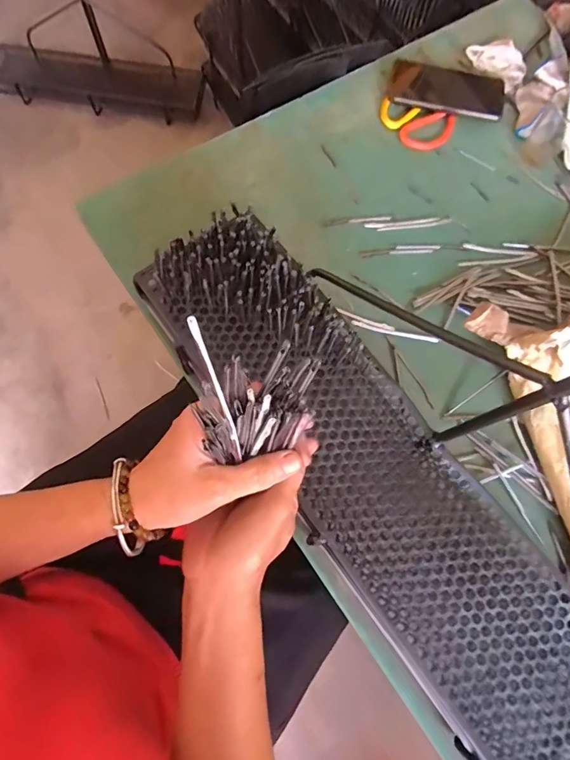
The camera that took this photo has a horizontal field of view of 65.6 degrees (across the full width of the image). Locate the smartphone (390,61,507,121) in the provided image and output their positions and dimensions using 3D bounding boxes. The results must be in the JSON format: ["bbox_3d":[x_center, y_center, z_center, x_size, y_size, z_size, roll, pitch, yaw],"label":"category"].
[{"bbox_3d":[0.230,-0.411,0.631,0.160,0.014,0.083,12,72,0],"label":"smartphone"}]

